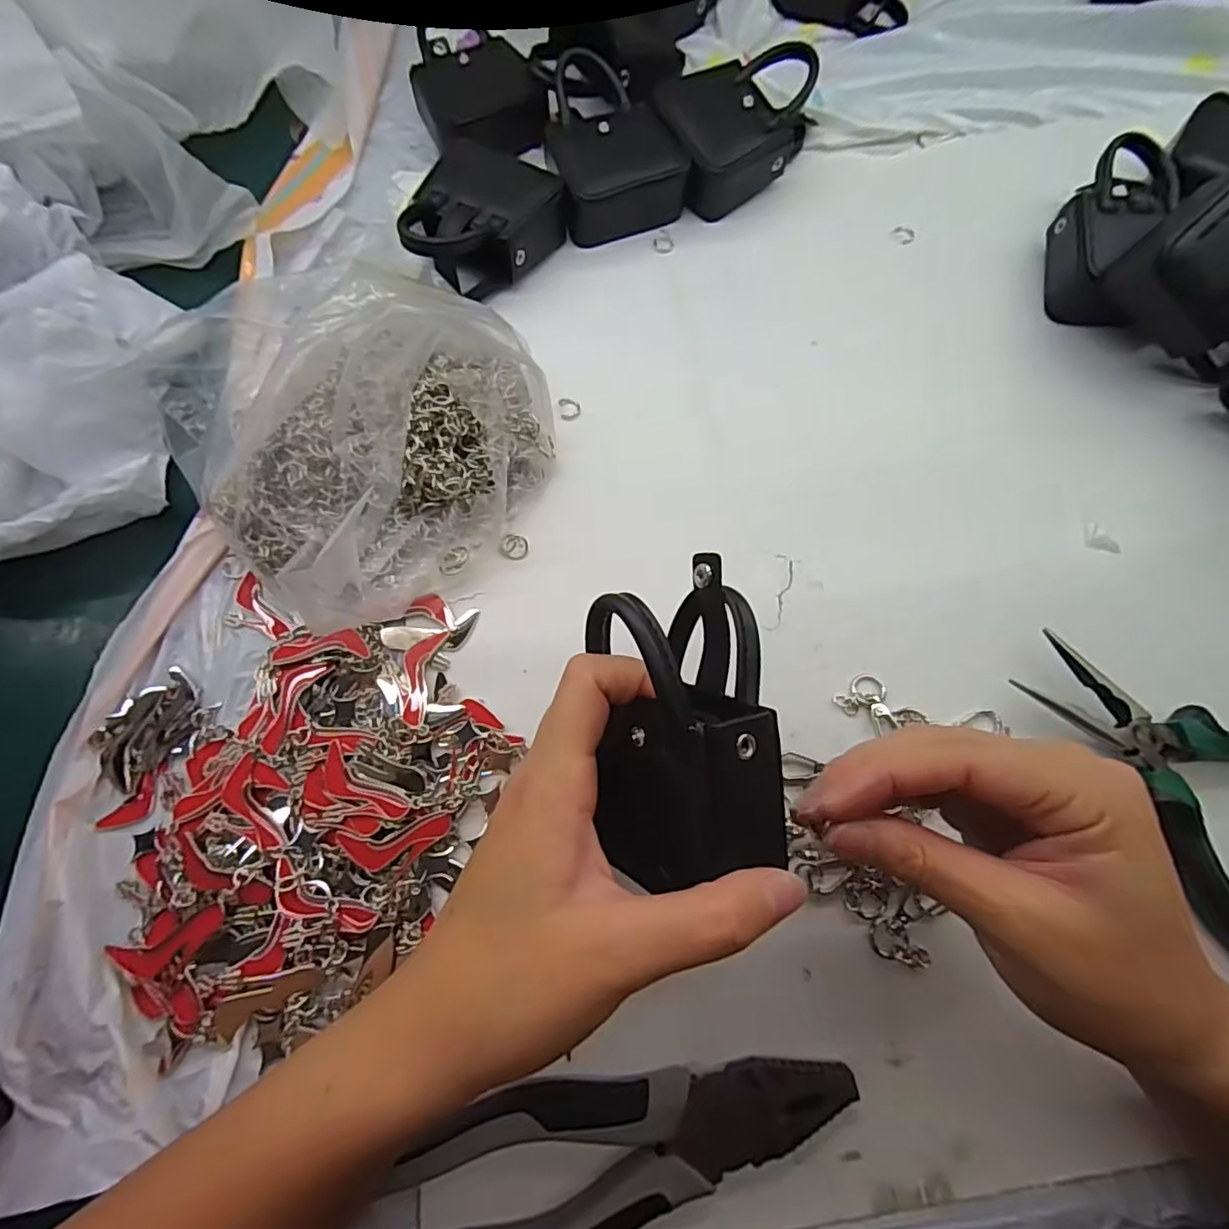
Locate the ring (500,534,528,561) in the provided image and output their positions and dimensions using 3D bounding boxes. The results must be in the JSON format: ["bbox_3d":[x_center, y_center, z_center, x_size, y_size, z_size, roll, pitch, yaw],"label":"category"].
[{"bbox_3d":[-0.051,-0.035,0.305,0.014,0.004,0.013,0,73,-1],"label":"ring"}]

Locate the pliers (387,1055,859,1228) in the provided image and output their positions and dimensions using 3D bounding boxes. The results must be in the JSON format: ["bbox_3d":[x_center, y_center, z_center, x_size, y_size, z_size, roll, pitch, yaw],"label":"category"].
[{"bbox_3d":[0.001,0.201,0.218,0.178,0.024,0.052,-8,73,-3],"label":"pliers"}]

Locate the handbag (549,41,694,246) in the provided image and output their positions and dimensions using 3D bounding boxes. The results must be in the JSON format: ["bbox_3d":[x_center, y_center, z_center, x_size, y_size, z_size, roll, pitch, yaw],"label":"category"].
[{"bbox_3d":[0.001,-0.286,0.367,0.077,0.042,0.095,-10,73,-4],"label":"handbag"}]

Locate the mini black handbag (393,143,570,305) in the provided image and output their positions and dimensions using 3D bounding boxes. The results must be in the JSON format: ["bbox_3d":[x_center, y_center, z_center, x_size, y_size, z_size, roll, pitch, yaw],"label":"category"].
[{"bbox_3d":[-0.081,-0.227,0.348,0.080,0.039,0.091,32,75,9],"label":"mini black handbag"}]

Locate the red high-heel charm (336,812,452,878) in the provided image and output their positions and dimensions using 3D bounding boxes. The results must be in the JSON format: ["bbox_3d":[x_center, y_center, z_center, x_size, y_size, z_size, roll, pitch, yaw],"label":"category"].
[{"bbox_3d":[-0.093,0.100,0.255,0.046,0.005,0.021,-10,73,-4],"label":"red high-heel charm"}]

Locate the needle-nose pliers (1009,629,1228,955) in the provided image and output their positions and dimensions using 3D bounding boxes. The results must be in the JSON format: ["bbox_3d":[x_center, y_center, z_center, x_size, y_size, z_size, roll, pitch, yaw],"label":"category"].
[{"bbox_3d":[0.248,0.079,0.263,0.147,0.022,0.095,34,75,9],"label":"needle-nose pliers"}]

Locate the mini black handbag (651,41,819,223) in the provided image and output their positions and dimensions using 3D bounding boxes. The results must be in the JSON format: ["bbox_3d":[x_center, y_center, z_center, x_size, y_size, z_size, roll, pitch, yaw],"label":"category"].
[{"bbox_3d":[0.080,-0.308,0.374,0.101,0.045,0.071,-28,75,-9],"label":"mini black handbag"}]

